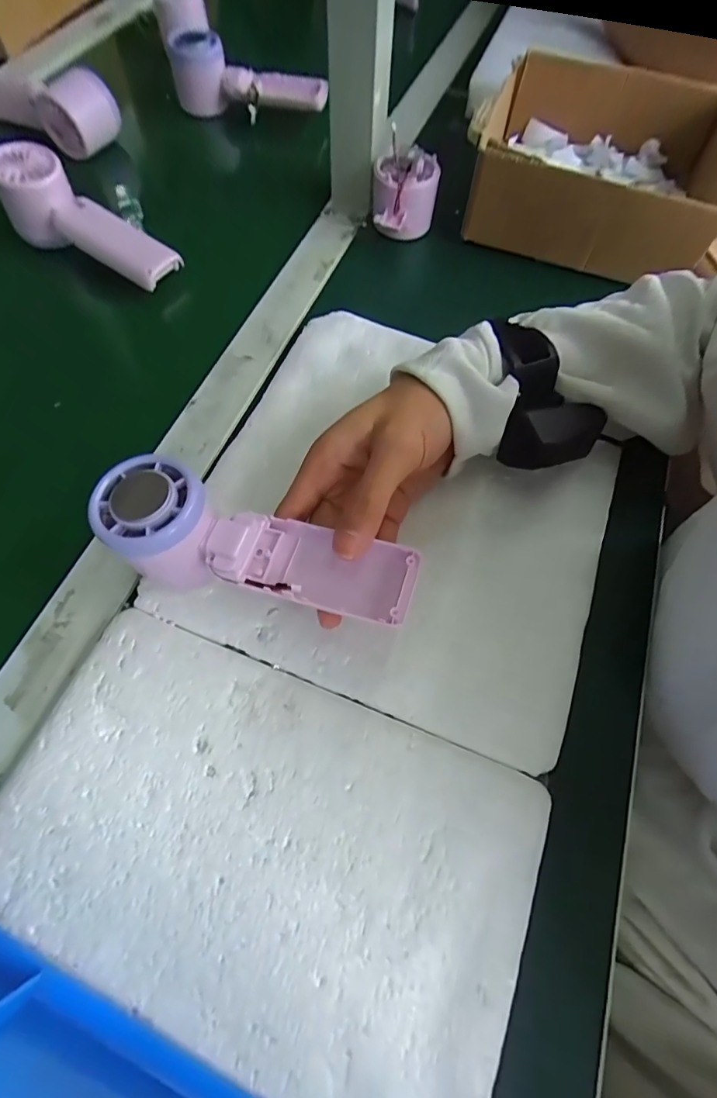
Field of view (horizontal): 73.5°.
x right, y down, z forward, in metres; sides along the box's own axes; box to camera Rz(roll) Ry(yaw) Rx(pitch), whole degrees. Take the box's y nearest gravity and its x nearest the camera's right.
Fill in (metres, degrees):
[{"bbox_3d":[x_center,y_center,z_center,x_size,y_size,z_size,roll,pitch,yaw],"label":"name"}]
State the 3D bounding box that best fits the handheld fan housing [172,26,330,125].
[{"bbox_3d":[-0.112,-0.492,0.505,0.166,0.057,0.053,18,65,6],"label":"handheld fan housing"}]

